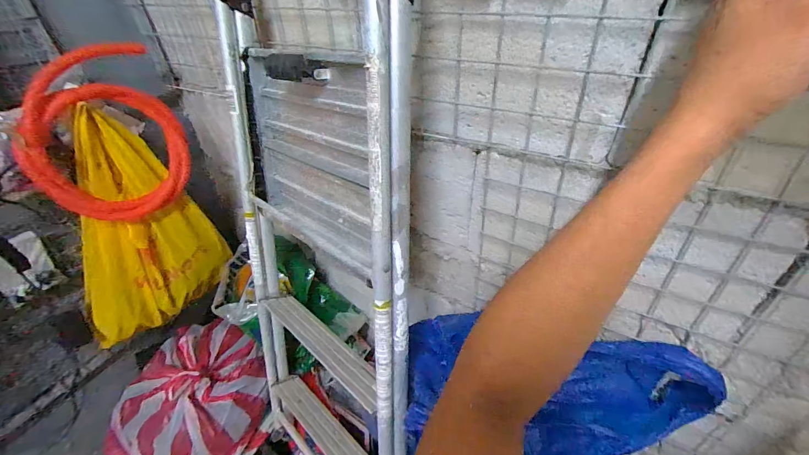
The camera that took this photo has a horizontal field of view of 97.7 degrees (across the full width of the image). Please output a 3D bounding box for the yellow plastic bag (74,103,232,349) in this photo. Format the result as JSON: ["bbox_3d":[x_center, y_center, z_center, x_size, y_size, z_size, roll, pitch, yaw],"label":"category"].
[{"bbox_3d":[-0.593,0.013,0.767,0.094,0.431,0.312,20,44,26],"label":"yellow plastic bag"}]

